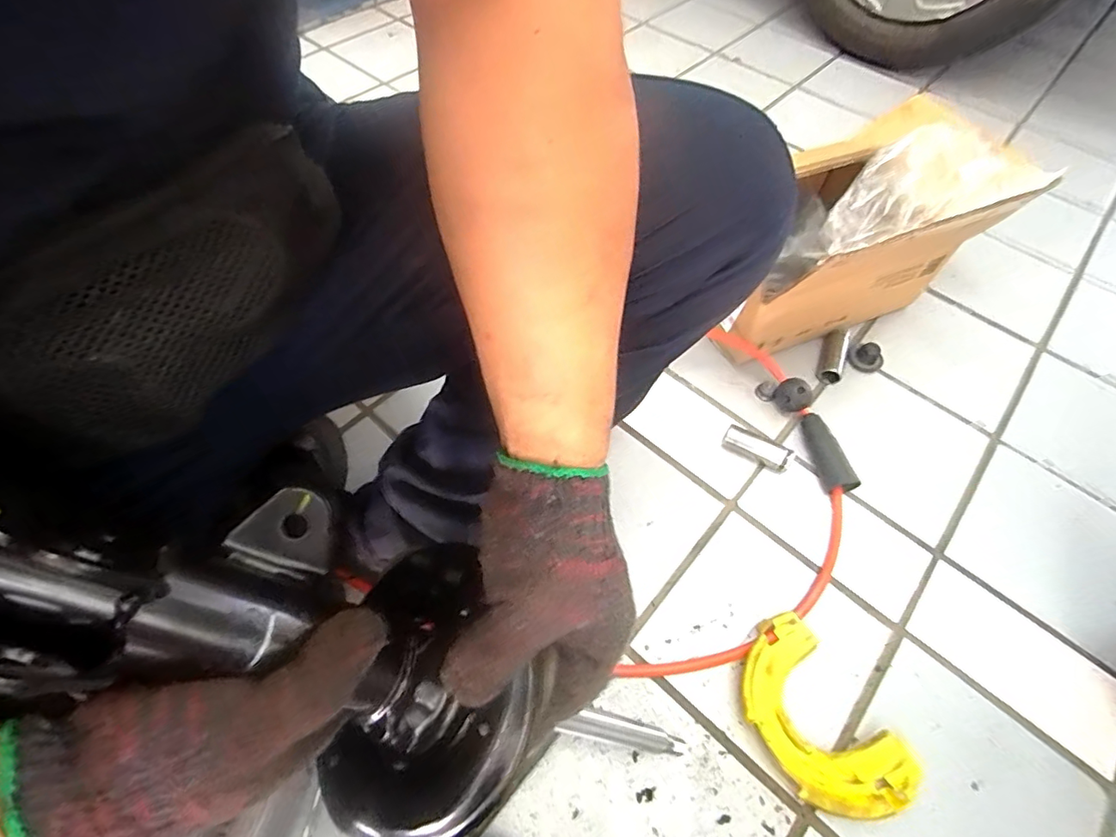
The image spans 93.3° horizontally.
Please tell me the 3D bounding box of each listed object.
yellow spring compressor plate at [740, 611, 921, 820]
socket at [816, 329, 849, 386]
[{"bbox_3d":[0.245,0.289,0.511,0.108,0.032,0.173,-22,61,-16],"label":"yellow spring compressor plate"},{"bbox_3d":[0.389,-0.091,0.750,0.027,0.033,0.095,21,59,11],"label":"socket"}]

